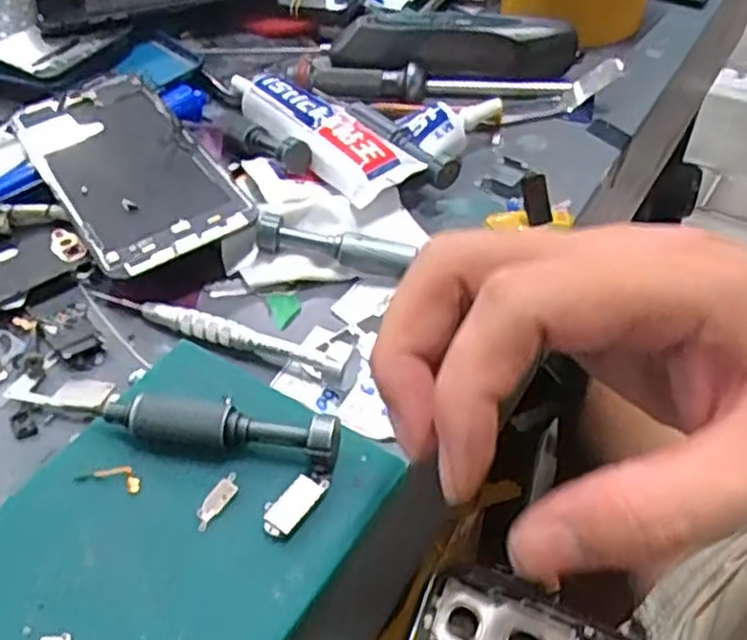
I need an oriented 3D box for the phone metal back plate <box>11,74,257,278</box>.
[{"bbox_3d":[-0.126,-0.080,0.385,0.073,0.005,0.156,-28,53,-19],"label":"phone metal back plate"}]

